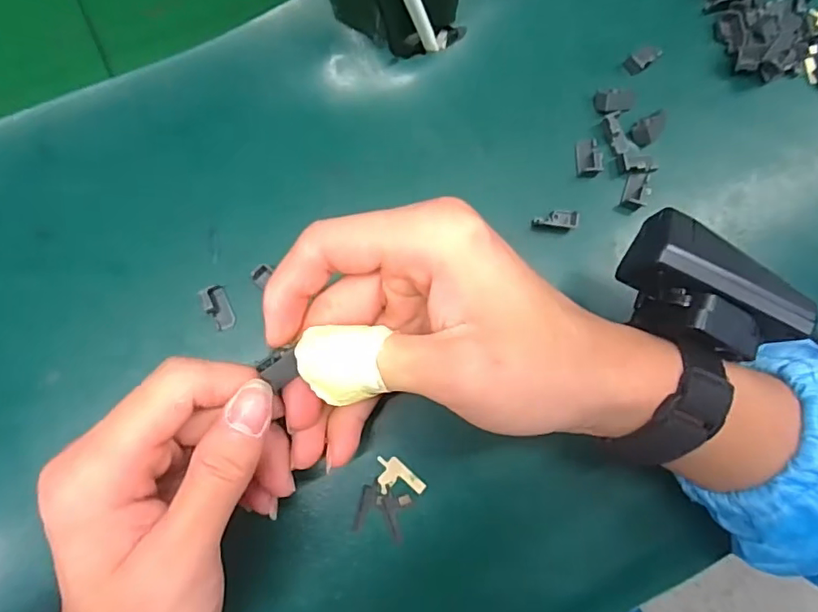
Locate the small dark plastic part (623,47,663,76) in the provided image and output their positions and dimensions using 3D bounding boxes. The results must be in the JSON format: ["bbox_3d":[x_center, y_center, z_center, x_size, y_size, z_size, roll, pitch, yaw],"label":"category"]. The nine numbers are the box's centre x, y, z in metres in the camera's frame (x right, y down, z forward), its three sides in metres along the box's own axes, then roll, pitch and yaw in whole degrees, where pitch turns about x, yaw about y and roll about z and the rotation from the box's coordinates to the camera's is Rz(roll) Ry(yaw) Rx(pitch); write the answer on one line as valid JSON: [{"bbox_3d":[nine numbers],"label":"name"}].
[{"bbox_3d":[0.133,-0.140,0.306,0.024,0.005,0.011,-36,84,-7],"label":"small dark plastic part"}]

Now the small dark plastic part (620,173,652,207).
[{"bbox_3d":[0.124,-0.064,0.294,0.012,0.005,0.020,19,81,0],"label":"small dark plastic part"}]

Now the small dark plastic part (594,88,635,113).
[{"bbox_3d":[0.115,-0.114,0.301,0.023,0.004,0.013,-10,82,-4],"label":"small dark plastic part"}]

